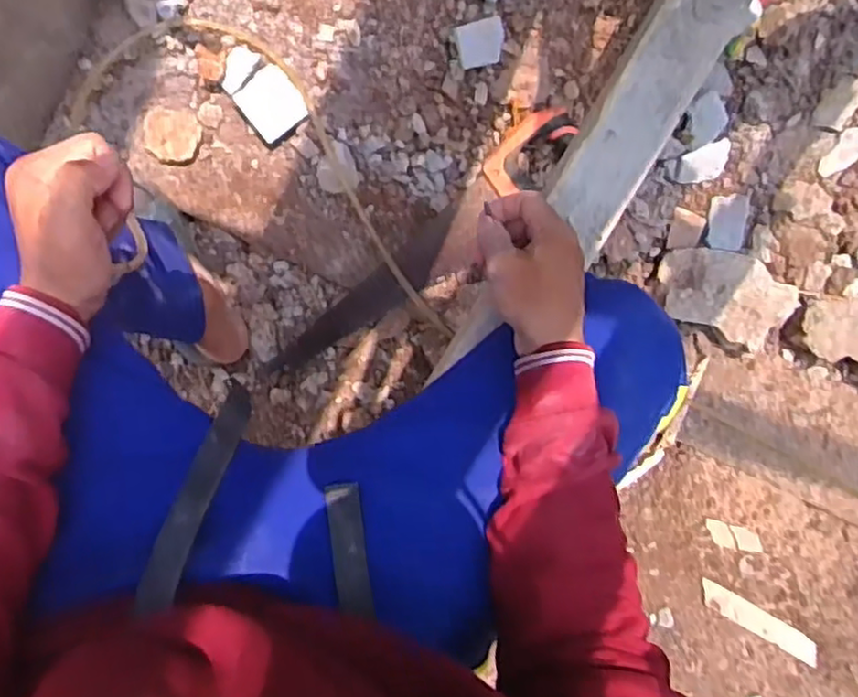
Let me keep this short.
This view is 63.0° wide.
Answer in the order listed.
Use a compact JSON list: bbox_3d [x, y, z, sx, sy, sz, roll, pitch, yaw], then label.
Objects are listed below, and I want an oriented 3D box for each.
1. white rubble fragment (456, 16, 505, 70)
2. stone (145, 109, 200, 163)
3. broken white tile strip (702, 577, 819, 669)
[{"bbox_3d":[0.064,-0.365,0.838,0.058,0.026,0.051,-18,98,-2],"label":"white rubble fragment"},{"bbox_3d":[-0.322,-0.267,0.879,0.063,0.025,0.067,-1,97,-4],"label":"stone"},{"bbox_3d":[0.462,0.384,0.981,0.183,0.010,0.036,30,100,0],"label":"broken white tile strip"}]

